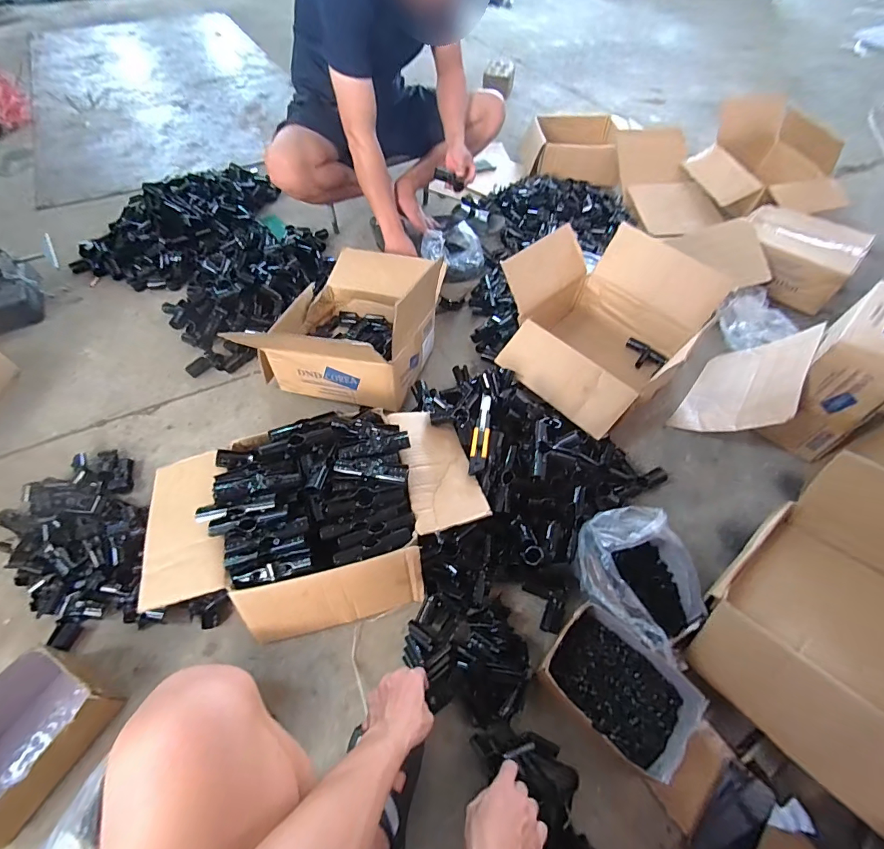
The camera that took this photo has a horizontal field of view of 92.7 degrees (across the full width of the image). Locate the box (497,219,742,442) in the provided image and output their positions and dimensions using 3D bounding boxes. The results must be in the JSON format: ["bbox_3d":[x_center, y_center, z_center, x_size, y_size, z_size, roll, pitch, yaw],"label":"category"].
[{"bbox_3d":[0.373,-0.239,1.031,0.414,0.270,0.471,40,63,23],"label":"box"}]

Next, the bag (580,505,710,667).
[{"bbox_3d":[0.342,0.279,0.750,0.192,0.139,0.223,-8,56,-7],"label":"bag"}]

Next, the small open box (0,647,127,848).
[{"bbox_3d":[-0.613,0.462,0.606,0.149,0.090,0.213,25,58,15],"label":"small open box"}]

